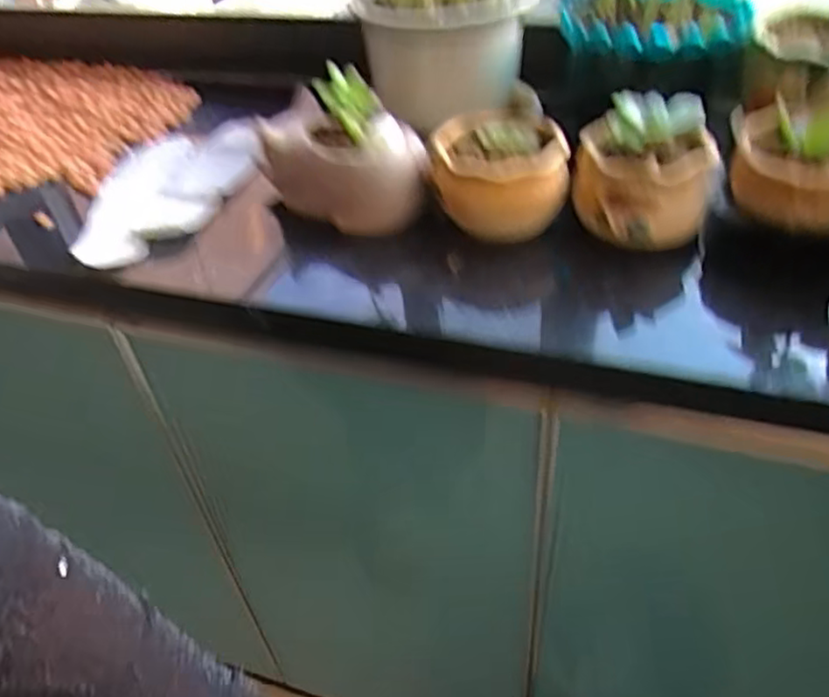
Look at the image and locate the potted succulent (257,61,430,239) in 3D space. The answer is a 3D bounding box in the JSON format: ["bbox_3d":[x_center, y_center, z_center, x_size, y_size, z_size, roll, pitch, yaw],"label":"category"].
[{"bbox_3d":[-0.061,-0.162,0.549,0.120,0.107,0.110,-15,41,-10],"label":"potted succulent"}]

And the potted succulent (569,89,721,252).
[{"bbox_3d":[0.166,-0.127,0.498,0.095,0.087,0.082,1,41,9],"label":"potted succulent"}]

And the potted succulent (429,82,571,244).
[{"bbox_3d":[0.068,-0.142,0.536,0.101,0.075,0.122,1,41,9],"label":"potted succulent"}]

